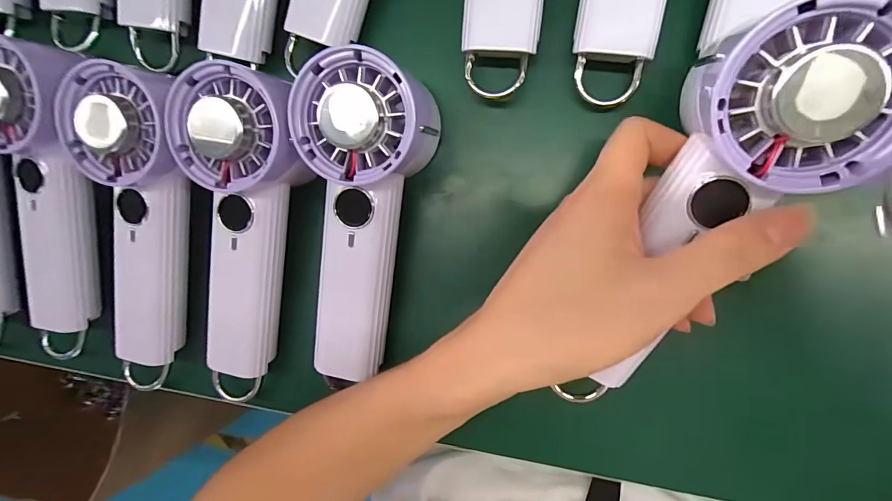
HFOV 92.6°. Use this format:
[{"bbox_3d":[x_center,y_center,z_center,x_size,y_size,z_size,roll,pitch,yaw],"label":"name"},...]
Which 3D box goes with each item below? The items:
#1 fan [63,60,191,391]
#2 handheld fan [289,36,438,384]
[{"bbox_3d":[-0.183,-0.007,0.253,0.065,0.036,0.193,15,114,8],"label":"fan"},{"bbox_3d":[-0.045,-0.007,0.236,0.067,0.048,0.186,9,108,9],"label":"handheld fan"}]

